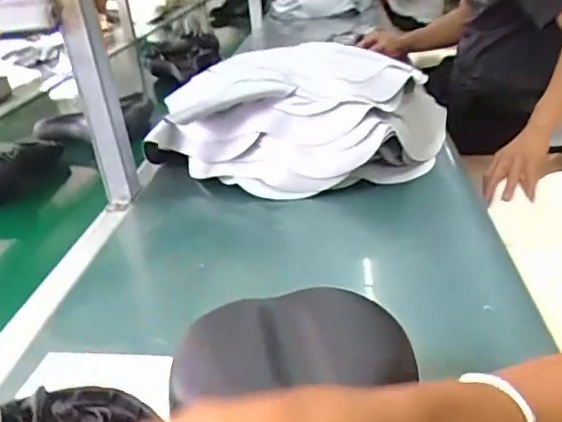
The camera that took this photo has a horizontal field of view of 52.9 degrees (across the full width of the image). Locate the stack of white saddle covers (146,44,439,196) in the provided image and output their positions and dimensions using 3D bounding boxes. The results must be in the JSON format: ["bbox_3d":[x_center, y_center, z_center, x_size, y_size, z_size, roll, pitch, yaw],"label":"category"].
[{"bbox_3d":[0.022,-0.153,0.884,0.425,0.160,0.282,0,28,13],"label":"stack of white saddle covers"}]

